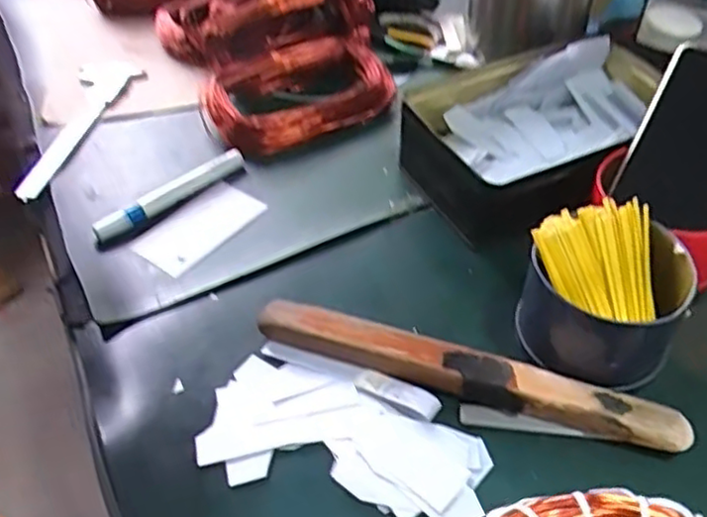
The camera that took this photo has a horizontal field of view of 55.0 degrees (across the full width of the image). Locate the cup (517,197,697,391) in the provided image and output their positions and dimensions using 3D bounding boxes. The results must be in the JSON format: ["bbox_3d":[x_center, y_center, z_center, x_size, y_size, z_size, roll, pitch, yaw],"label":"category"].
[{"bbox_3d":[0.164,0.027,0.446,0.095,0.080,0.094,-3,46,3],"label":"cup"}]

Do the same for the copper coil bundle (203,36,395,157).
[{"bbox_3d":[-0.049,-0.162,0.664,0.181,0.036,0.120,-20,48,-13],"label":"copper coil bundle"}]

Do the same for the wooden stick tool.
[{"bbox_3d":[0.069,0.072,0.441,0.272,0.027,0.032,14,50,19],"label":"wooden stick tool"}]

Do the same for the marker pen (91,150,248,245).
[{"bbox_3d":[-0.155,-0.056,0.579,0.142,0.015,0.014,-34,52,-24],"label":"marker pen"}]

